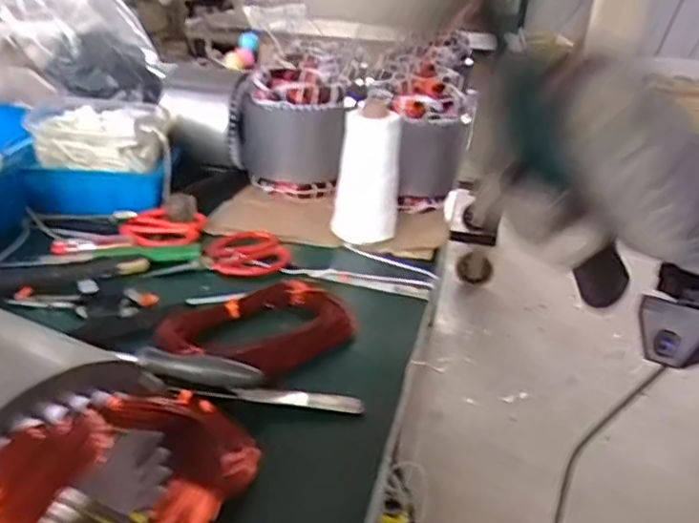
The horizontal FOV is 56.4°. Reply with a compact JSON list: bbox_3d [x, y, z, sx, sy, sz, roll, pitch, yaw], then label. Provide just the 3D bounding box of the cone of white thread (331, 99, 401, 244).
[{"bbox_3d":[0.023,-0.110,0.800,0.075,0.162,0.068,4,26,1],"label":"cone of white thread"}]

